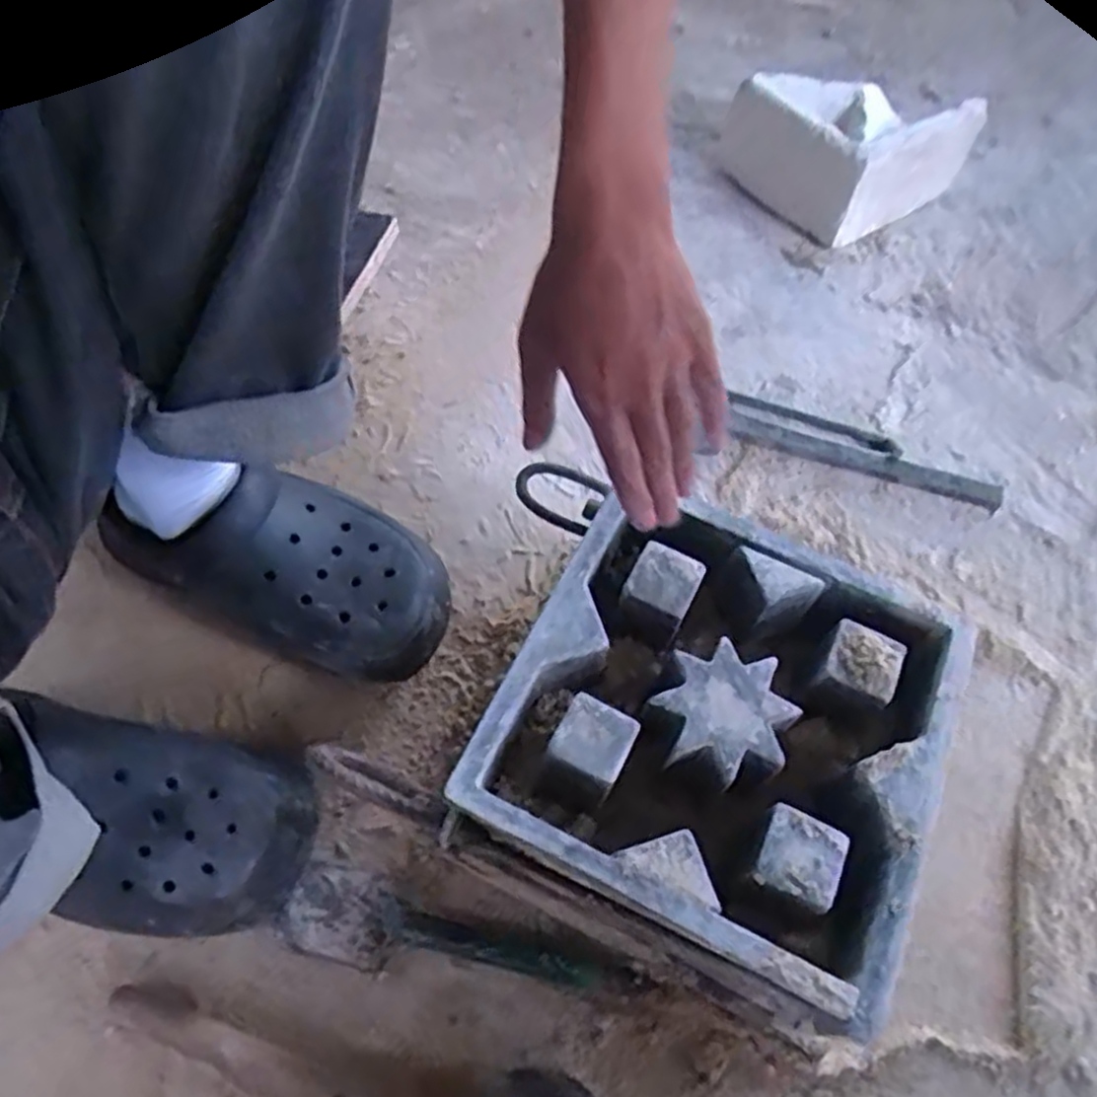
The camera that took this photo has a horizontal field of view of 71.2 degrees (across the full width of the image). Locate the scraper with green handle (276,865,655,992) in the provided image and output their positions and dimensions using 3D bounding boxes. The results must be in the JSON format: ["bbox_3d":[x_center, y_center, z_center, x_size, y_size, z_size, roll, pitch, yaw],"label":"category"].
[{"bbox_3d":[-0.054,0.242,0.466,0.216,0.023,0.048,10,59,6],"label":"scraper with green handle"}]

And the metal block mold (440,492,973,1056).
[{"bbox_3d":[0.095,0.120,0.467,0.226,0.149,0.229,23,61,13],"label":"metal block mold"}]

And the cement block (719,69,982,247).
[{"bbox_3d":[0.302,-0.428,0.799,0.176,0.103,0.197,-29,63,-17],"label":"cement block"}]

